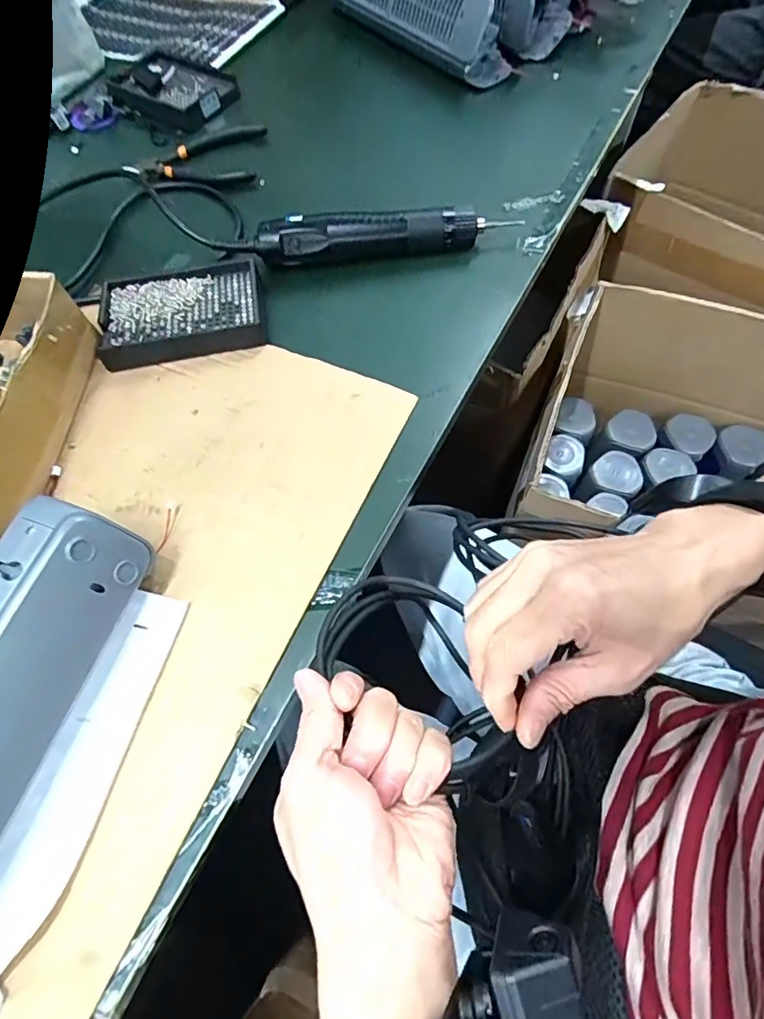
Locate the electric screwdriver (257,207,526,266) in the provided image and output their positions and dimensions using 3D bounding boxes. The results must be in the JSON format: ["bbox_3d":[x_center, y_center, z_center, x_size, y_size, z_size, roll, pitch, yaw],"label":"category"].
[{"bbox_3d":[0.002,-0.253,0.468,0.228,0.037,0.034,-5,64,1],"label":"electric screwdriver"}]

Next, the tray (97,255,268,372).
[{"bbox_3d":[-0.174,-0.175,0.447,0.139,0.021,0.099,-12,64,-3],"label":"tray"}]

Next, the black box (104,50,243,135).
[{"bbox_3d":[-0.254,-0.510,0.613,0.135,0.025,0.094,33,70,17],"label":"black box"}]

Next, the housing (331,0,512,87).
[{"bbox_3d":[0.039,-0.628,0.625,0.078,0.078,0.314,-36,68,-13],"label":"housing"}]

